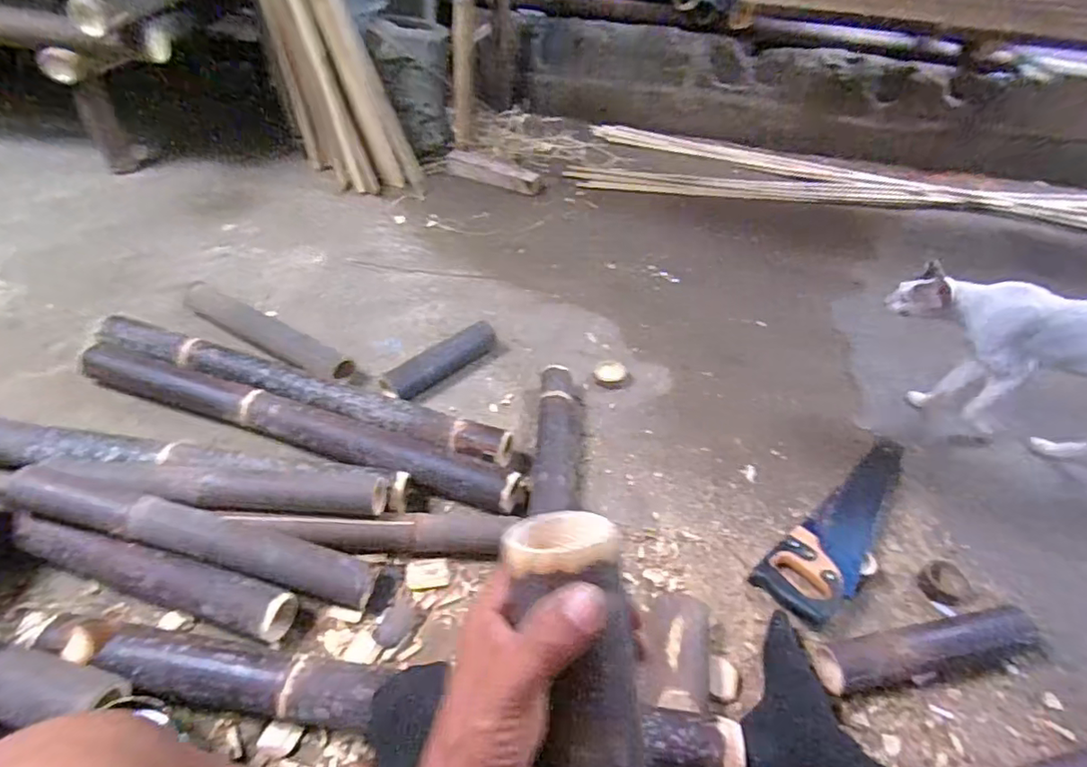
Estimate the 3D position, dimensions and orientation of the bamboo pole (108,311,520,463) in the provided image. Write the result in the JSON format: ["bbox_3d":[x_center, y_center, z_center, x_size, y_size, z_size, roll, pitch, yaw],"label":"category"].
[{"bbox_3d":[-0.418,0.006,1.004,0.786,0.052,0.065,13,44,9],"label":"bamboo pole"}]

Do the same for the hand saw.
[{"bbox_3d":[0.497,0.212,0.925,0.442,0.039,0.114,-30,53,-31],"label":"hand saw"}]

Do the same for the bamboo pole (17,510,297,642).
[{"bbox_3d":[-0.519,0.254,0.765,0.396,0.055,0.057,13,44,8],"label":"bamboo pole"}]

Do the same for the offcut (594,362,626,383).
[{"bbox_3d":[0.132,-0.023,1.153,0.059,0.011,0.062,9,44,4],"label":"offcut"}]

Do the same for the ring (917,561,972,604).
[{"bbox_3d":[0.591,0.293,0.863,0.063,0.027,0.060,3,44,-2],"label":"ring"}]

